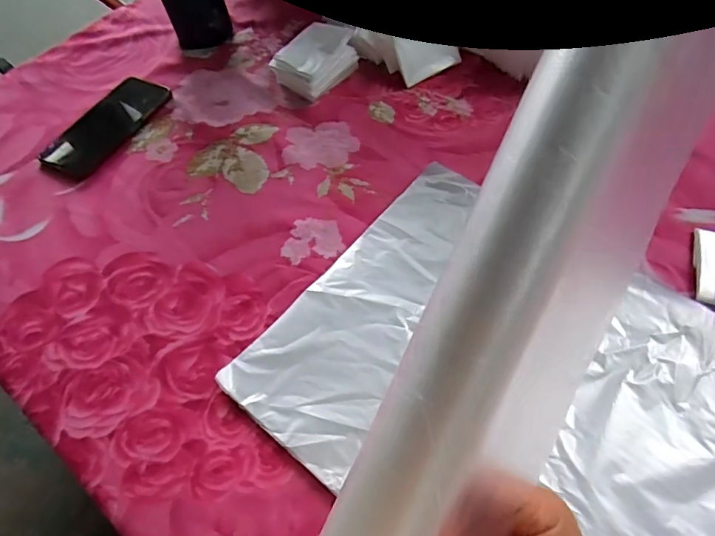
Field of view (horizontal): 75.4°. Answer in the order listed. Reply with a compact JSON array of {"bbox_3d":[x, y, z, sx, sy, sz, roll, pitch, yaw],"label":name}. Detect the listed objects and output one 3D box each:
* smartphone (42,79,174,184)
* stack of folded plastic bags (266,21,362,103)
[{"bbox_3d":[-0.307,-0.176,0.564,0.083,0.011,0.161,23,64,17],"label":"smartphone"},{"bbox_3d":[-0.052,-0.256,0.573,0.065,0.050,0.091,37,68,23],"label":"stack of folded plastic bags"}]

